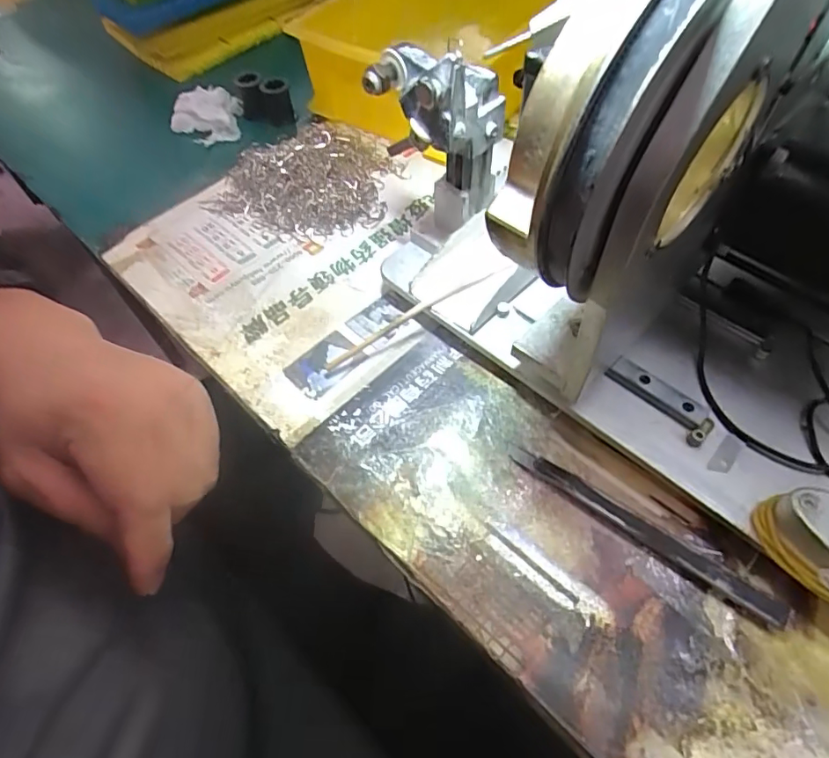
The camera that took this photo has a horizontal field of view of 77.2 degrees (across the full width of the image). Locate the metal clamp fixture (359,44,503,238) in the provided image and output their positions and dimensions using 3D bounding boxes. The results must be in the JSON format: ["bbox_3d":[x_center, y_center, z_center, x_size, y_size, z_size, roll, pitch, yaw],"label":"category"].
[{"bbox_3d":[0.012,-0.127,0.288,0.072,0.104,0.046,0,57,3],"label":"metal clamp fixture"}]

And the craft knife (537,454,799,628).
[{"bbox_3d":[0.114,0.076,0.253,0.123,0.010,0.012,33,64,22],"label":"craft knife"}]

